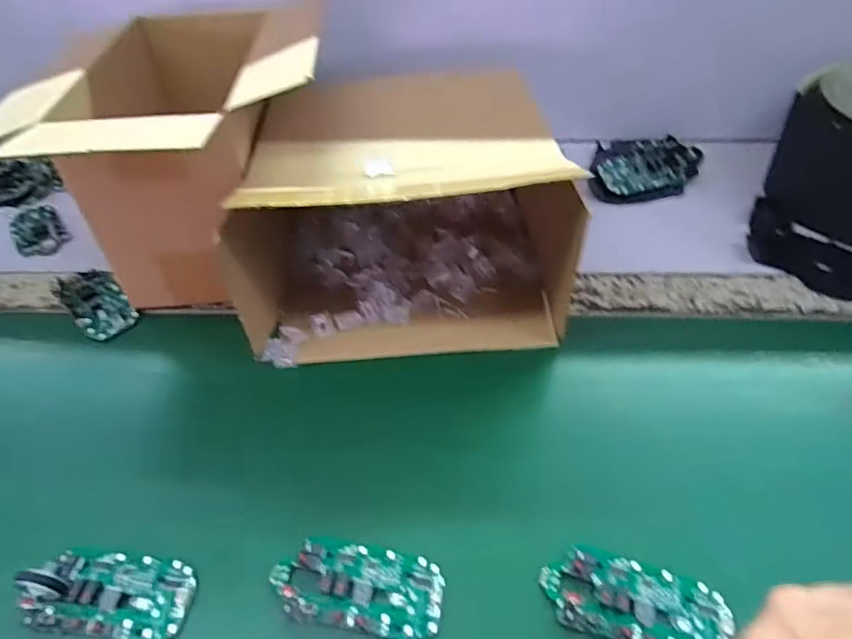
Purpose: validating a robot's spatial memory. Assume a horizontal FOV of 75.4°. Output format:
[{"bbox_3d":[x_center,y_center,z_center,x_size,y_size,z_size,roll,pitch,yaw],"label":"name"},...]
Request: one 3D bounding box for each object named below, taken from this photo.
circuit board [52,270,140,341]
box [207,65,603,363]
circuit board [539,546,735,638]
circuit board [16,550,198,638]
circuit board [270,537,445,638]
[{"bbox_3d":[-0.293,-0.017,0.490,0.088,0.013,0.046,36,59,29],"label":"circuit board"},{"bbox_3d":[-0.025,-0.106,0.463,0.250,0.143,0.229,-4,49,-1],"label":"box"},{"bbox_3d":[0.115,0.155,0.303,0.097,0.011,0.046,12,50,12],"label":"circuit board"},{"bbox_3d":[-0.182,0.155,0.316,0.090,0.017,0.044,4,49,5],"label":"circuit board"},{"bbox_3d":[-0.039,0.154,0.319,0.098,0.017,0.046,6,49,7],"label":"circuit board"}]

